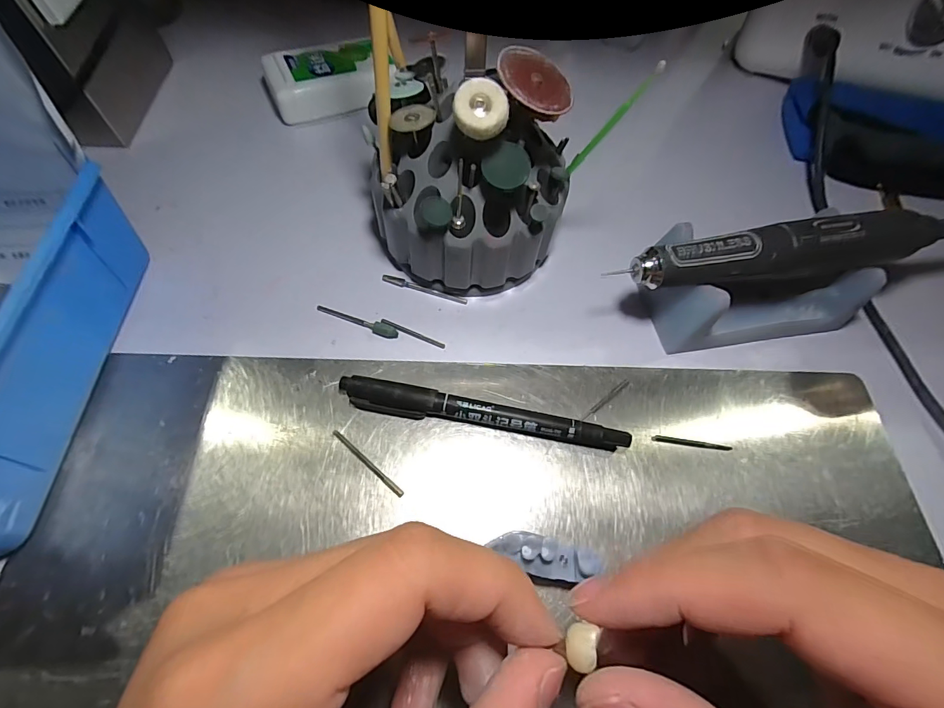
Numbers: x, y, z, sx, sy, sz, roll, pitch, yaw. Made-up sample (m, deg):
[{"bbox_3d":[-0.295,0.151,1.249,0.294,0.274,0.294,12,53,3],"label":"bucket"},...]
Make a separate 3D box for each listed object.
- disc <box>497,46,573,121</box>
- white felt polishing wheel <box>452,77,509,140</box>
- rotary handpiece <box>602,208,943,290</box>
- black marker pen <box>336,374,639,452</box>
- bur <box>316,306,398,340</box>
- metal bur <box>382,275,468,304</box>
[{"bbox_3d":[0.026,-0.110,0.174,0.033,0.004,0.033,7,71,-22],"label":"disc"},{"bbox_3d":[0.003,-0.097,0.171,0.021,0.007,0.022,0,87,-7],"label":"white felt polishing wheel"},{"bbox_3d":[0.168,-0.053,0.212,0.189,0.021,0.021,-9,64,-8],"label":"rotary handpiece"},{"bbox_3d":[0.005,0.029,0.204,0.133,0.013,0.012,10,62,1],"label":"black marker pen"},{"bbox_3d":[-0.061,-0.017,0.229,0.046,0.005,0.006,19,63,6],"label":"bur"},{"bbox_3d":[-0.026,-0.037,0.242,0.049,0.004,0.004,14,62,4],"label":"metal bur"}]

